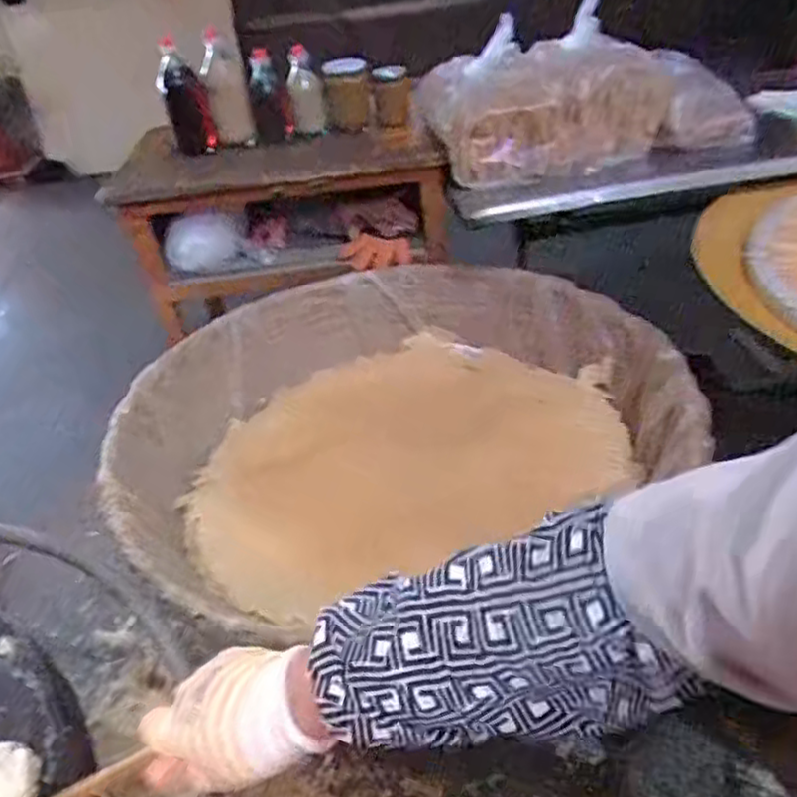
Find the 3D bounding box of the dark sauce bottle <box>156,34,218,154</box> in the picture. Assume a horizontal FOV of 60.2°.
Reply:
[{"bbox_3d":[-0.419,-0.588,1.349,0.081,0.205,0.086,-16,38,-11],"label":"dark sauce bottle"}]

